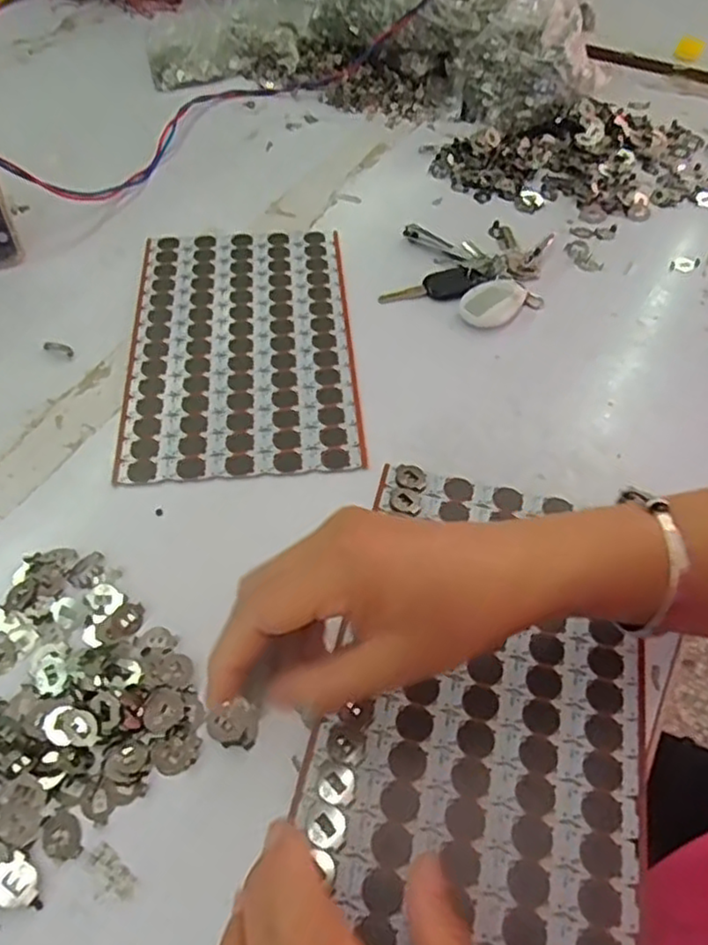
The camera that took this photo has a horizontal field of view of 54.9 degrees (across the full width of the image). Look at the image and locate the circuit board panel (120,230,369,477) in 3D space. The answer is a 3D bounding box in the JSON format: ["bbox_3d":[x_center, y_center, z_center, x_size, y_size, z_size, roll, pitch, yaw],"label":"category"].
[{"bbox_3d":[-0.082,-0.099,0.497,0.155,0.004,0.247,-4,53,-4],"label":"circuit board panel"}]

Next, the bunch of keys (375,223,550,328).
[{"bbox_3d":[0.093,-0.167,0.540,0.115,0.015,0.128,14,53,11],"label":"bunch of keys"}]

